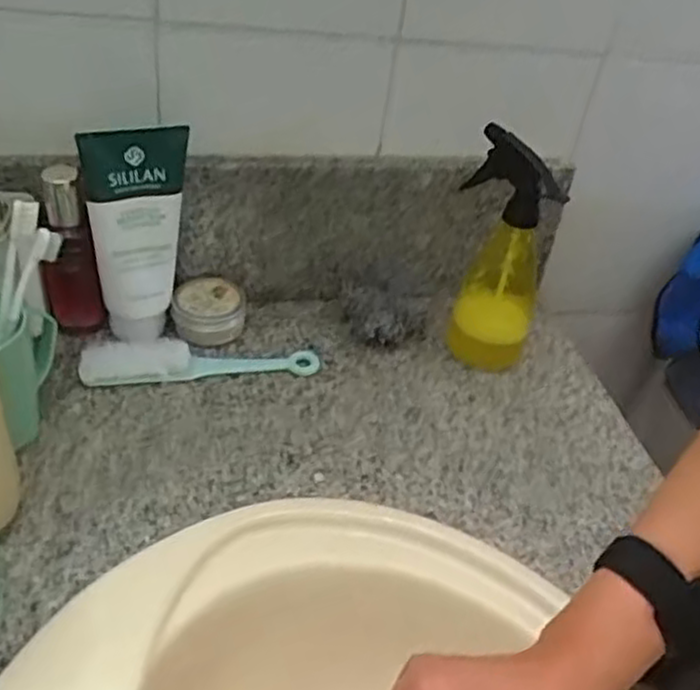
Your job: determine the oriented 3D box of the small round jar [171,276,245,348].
[{"bbox_3d":[-0.131,-0.028,0.715,0.065,0.040,0.059,-2,40,-12],"label":"small round jar"}]

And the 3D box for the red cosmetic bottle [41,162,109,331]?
[{"bbox_3d":[-0.239,-0.079,0.652,0.044,0.149,0.035,-9,42,-19],"label":"red cosmetic bottle"}]

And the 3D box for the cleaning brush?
[{"bbox_3d":[-0.130,0.013,0.678,0.204,0.027,0.031,-4,41,-14],"label":"cleaning brush"}]

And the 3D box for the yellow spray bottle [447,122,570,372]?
[{"bbox_3d":[0.138,-0.083,0.697,0.083,0.209,0.075,16,40,9],"label":"yellow spray bottle"}]

